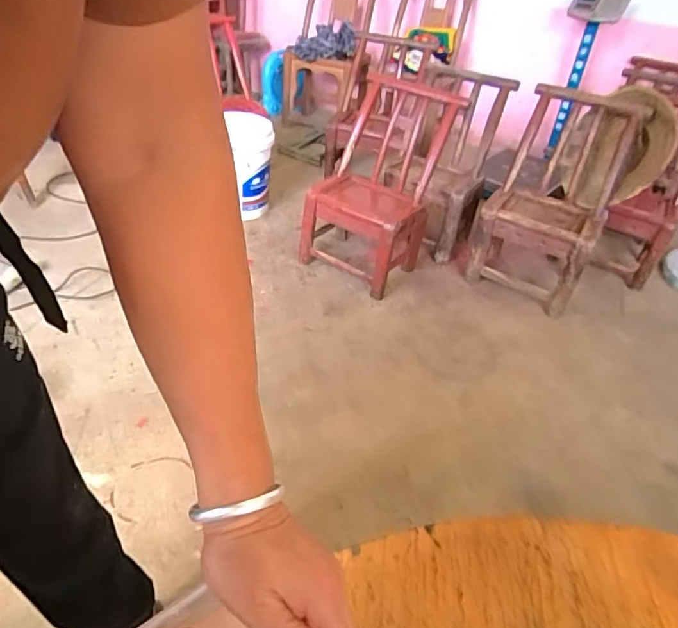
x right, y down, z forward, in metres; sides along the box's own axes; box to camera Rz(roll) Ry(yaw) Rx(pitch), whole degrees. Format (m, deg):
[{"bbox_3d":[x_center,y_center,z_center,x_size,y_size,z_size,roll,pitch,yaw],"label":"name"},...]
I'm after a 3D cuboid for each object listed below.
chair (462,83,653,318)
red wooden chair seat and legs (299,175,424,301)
[{"bbox_3d":[0.701,-0.385,1.724,0.432,0.695,0.499,25,42,22],"label":"chair"},{"bbox_3d":[0.085,-0.301,1.793,0.353,0.339,0.306,27,43,24],"label":"red wooden chair seat and legs"}]

